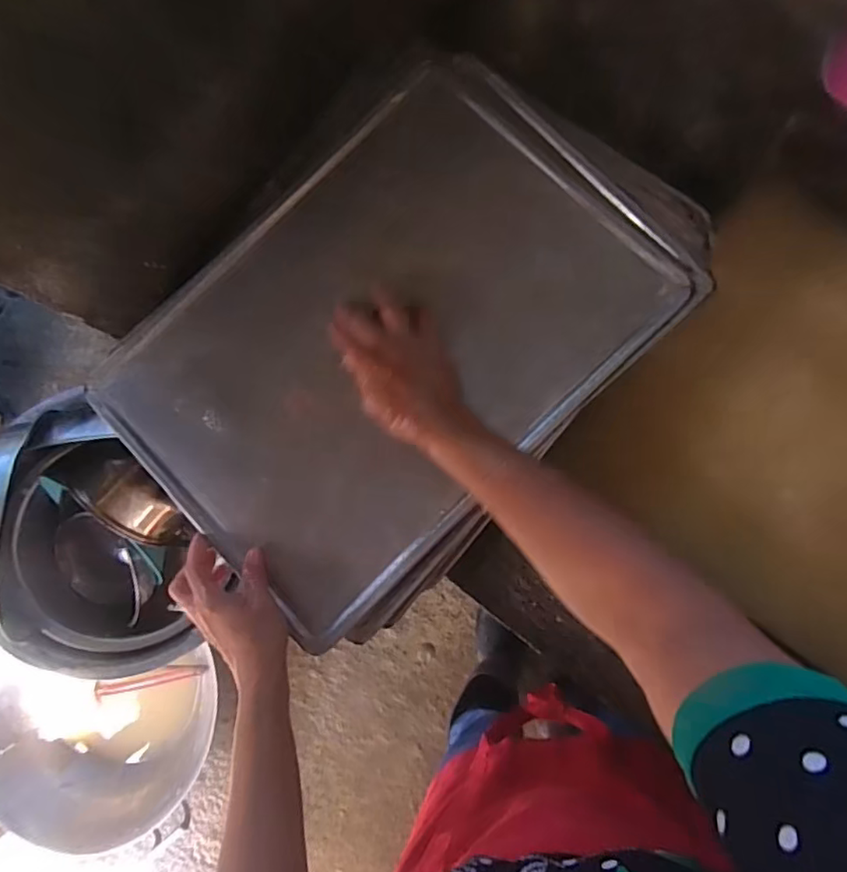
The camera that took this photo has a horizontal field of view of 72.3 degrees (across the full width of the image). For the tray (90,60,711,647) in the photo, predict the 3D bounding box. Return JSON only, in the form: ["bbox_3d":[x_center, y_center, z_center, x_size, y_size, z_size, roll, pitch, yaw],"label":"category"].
[{"bbox_3d":[-0.031,-0.090,0.517,0.467,0.025,0.321,-44,81,0],"label":"tray"}]

